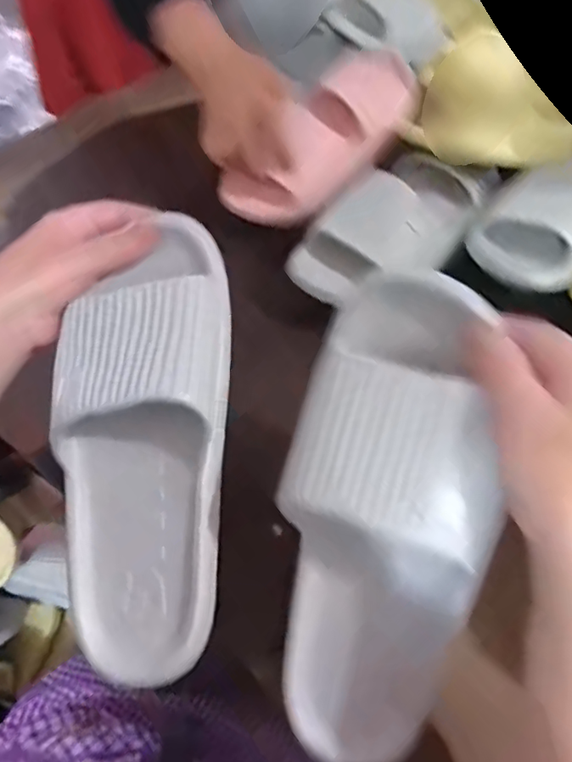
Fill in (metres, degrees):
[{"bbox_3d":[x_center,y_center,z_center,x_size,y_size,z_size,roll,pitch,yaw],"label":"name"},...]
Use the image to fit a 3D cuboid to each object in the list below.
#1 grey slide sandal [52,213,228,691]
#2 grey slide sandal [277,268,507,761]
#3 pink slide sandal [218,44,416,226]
[{"bbox_3d":[-0.092,0.037,0.322,0.101,0.060,0.274,3,87,-2],"label":"grey slide sandal"},{"bbox_3d":[0.051,0.079,0.290,0.102,0.054,0.267,6,97,0],"label":"grey slide sandal"},{"bbox_3d":[0.040,-0.273,0.624,0.265,0.098,0.067,-44,24,-6],"label":"pink slide sandal"}]

